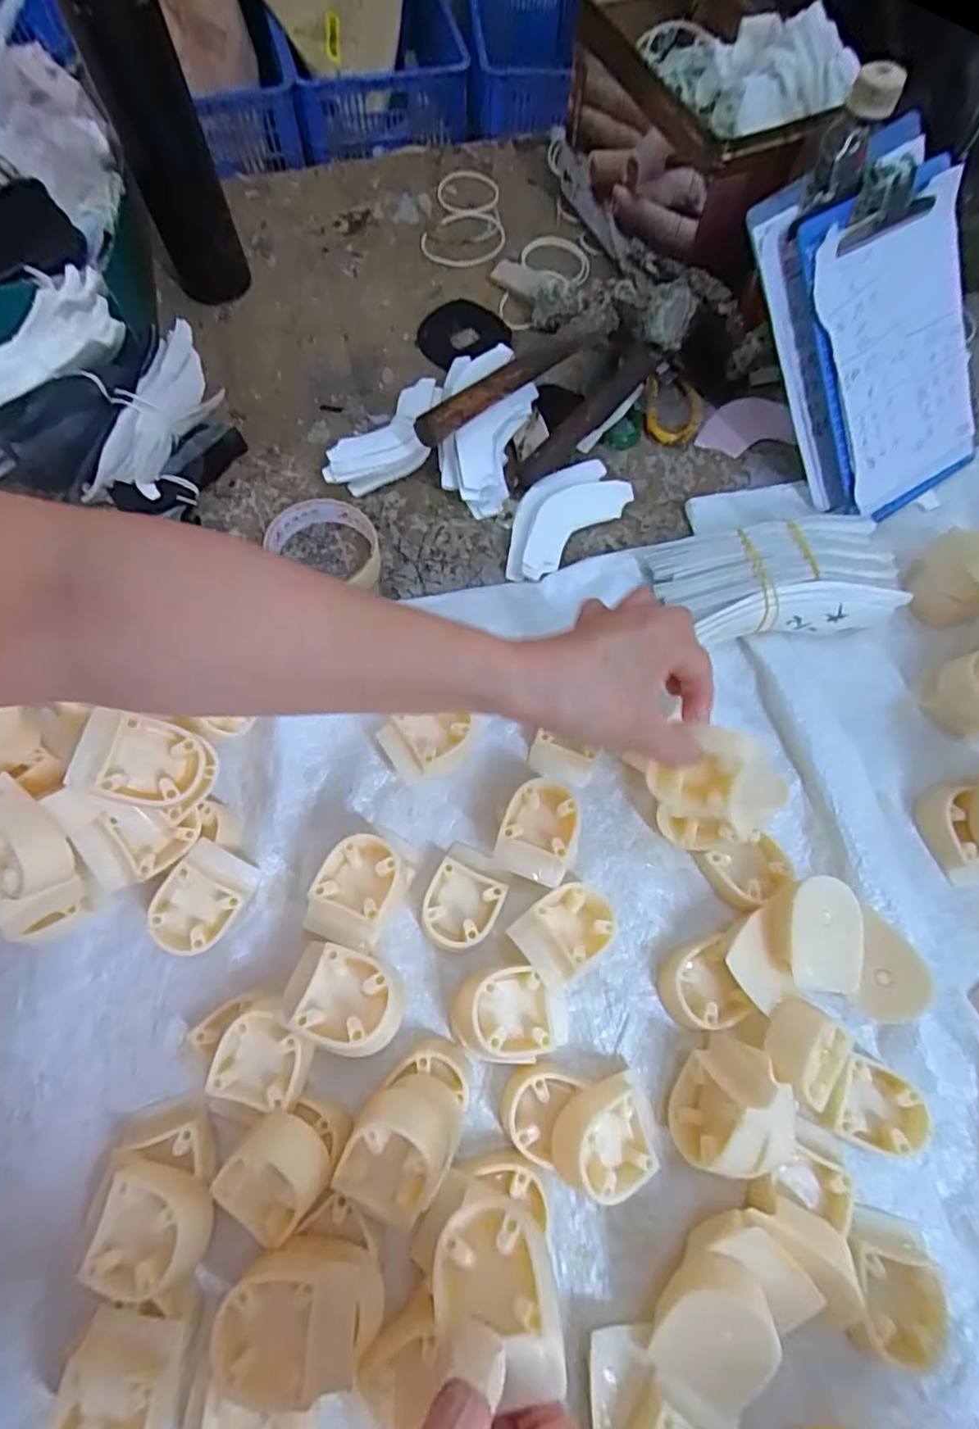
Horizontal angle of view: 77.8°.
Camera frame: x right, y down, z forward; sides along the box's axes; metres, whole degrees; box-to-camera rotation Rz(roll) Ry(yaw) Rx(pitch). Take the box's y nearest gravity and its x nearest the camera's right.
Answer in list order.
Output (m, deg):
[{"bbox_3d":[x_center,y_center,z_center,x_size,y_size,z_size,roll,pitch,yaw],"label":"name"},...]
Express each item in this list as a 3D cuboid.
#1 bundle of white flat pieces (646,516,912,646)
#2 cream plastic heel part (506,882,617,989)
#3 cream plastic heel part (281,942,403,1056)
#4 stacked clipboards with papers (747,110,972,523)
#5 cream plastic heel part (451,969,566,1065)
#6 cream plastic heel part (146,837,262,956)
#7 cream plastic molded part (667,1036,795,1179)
[{"bbox_3d":[0.218,-0.103,0.458,0.191,0.046,0.093,-11,70,-7],"label":"bundle of white flat pieces"},{"bbox_3d":[0.047,0.132,0.372,0.061,0.035,0.045,-33,74,-14],"label":"cream plastic heel part"},{"bbox_3d":[-0.077,0.150,0.322,0.062,0.022,0.045,20,71,6],"label":"cream plastic heel part"},{"bbox_3d":[0.302,-0.292,0.470,0.162,0.032,0.252,-27,111,-7],"label":"stacked clipboards with papers"},{"bbox_3d":[0.010,0.175,0.352,0.068,0.038,0.053,-5,69,-4],"label":"cream plastic heel part"},{"bbox_3d":[-0.175,0.114,0.371,0.046,0.029,0.062,28,70,8],"label":"cream plastic heel part"},{"bbox_3d":[0.134,0.216,0.334,0.055,0.046,0.065,11,69,2],"label":"cream plastic molded part"}]

